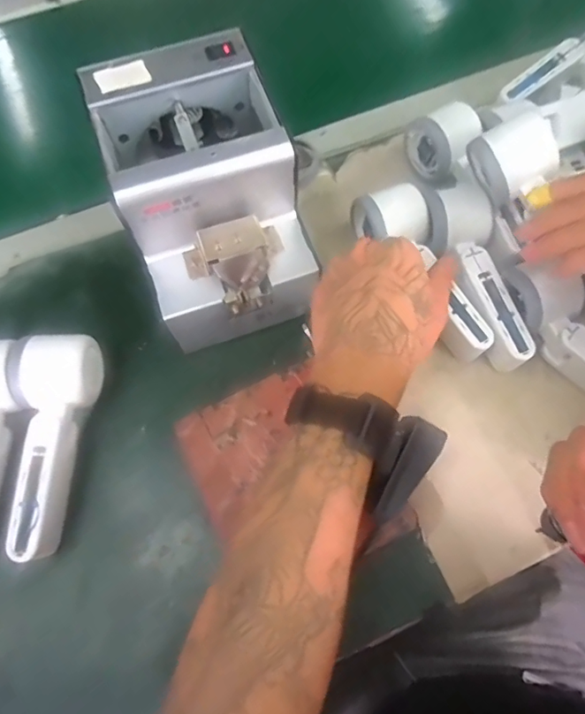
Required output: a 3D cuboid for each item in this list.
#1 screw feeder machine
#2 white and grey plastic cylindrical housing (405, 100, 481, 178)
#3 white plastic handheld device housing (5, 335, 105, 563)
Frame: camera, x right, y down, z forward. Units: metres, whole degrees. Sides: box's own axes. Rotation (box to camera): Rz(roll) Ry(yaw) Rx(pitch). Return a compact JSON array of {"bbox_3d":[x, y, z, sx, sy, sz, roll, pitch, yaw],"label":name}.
[{"bbox_3d":[-0.064,-0.119,0.397,0.118,0.146,0.173,-20,71,-6],"label":"screw feeder machine"},{"bbox_3d":[0.147,-0.211,0.482,0.051,0.055,0.062,-35,73,-11],"label":"white and grey plastic cylindrical housing"},{"bbox_3d":[-0.182,0.065,0.383,0.058,0.048,0.167,-3,70,0],"label":"white plastic handheld device housing"}]

